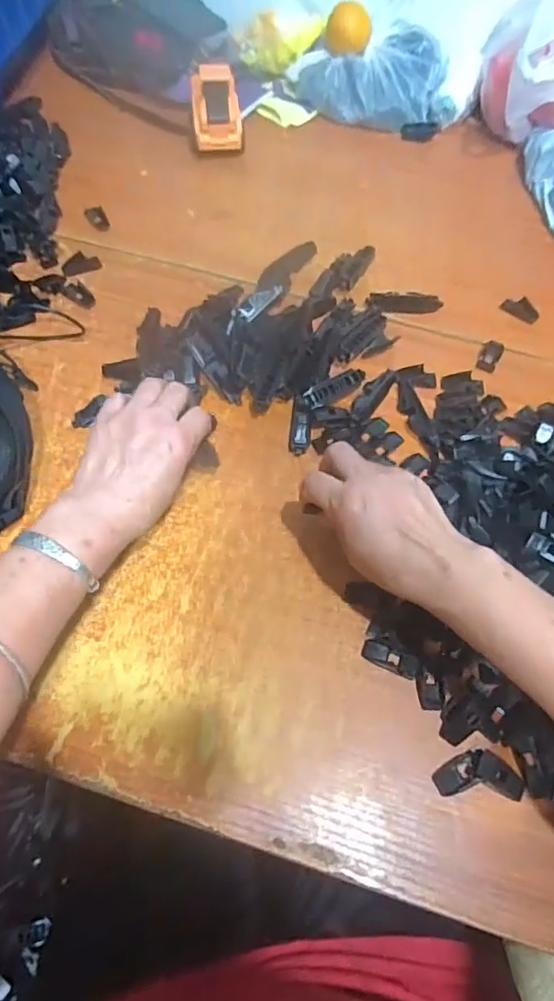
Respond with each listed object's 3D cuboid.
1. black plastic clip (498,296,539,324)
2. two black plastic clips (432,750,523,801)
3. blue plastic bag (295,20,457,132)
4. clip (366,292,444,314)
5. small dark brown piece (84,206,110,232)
[{"bbox_3d":[0.266,-0.209,0.591,0.040,0.007,0.026,40,67,17],"label":"black plastic clip"},{"bbox_3d":[0.140,0.189,0.377,0.059,0.006,0.029,4,62,-1],"label":"two black plastic clips"},{"bbox_3d":[0.140,-0.577,0.747,0.220,0.070,0.114,15,62,5],"label":"blue plastic bag"},{"bbox_3d":[0.137,-0.213,0.584,0.079,0.012,0.024,0,62,-3],"label":"clip"},{"bbox_3d":[-0.210,-0.329,0.634,0.022,0.006,0.039,-22,66,-14],"label":"small dark brown piece"}]

